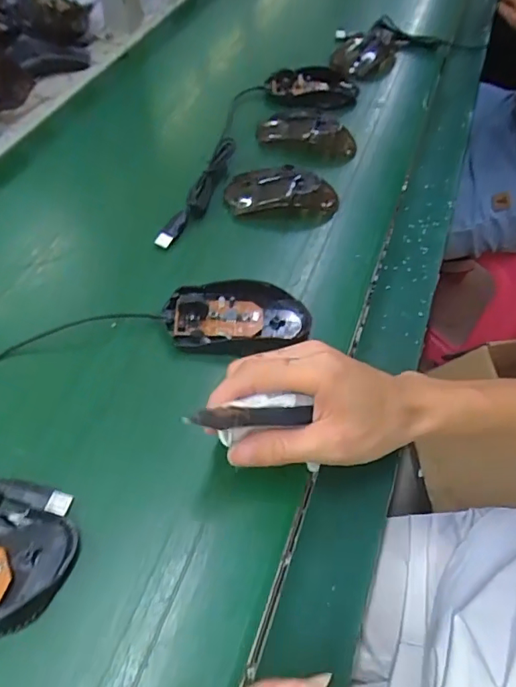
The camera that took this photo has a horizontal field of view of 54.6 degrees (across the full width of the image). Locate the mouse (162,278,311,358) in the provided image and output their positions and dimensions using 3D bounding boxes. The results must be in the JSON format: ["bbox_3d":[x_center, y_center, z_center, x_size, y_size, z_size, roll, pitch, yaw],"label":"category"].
[{"bbox_3d":[-0.016,-0.022,0.393,0.113,0.030,0.066,4,54,-3],"label":"mouse"}]

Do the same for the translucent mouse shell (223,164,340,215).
[{"bbox_3d":[0.023,-0.150,0.490,0.107,0.025,0.055,2,54,-4],"label":"translucent mouse shell"}]

